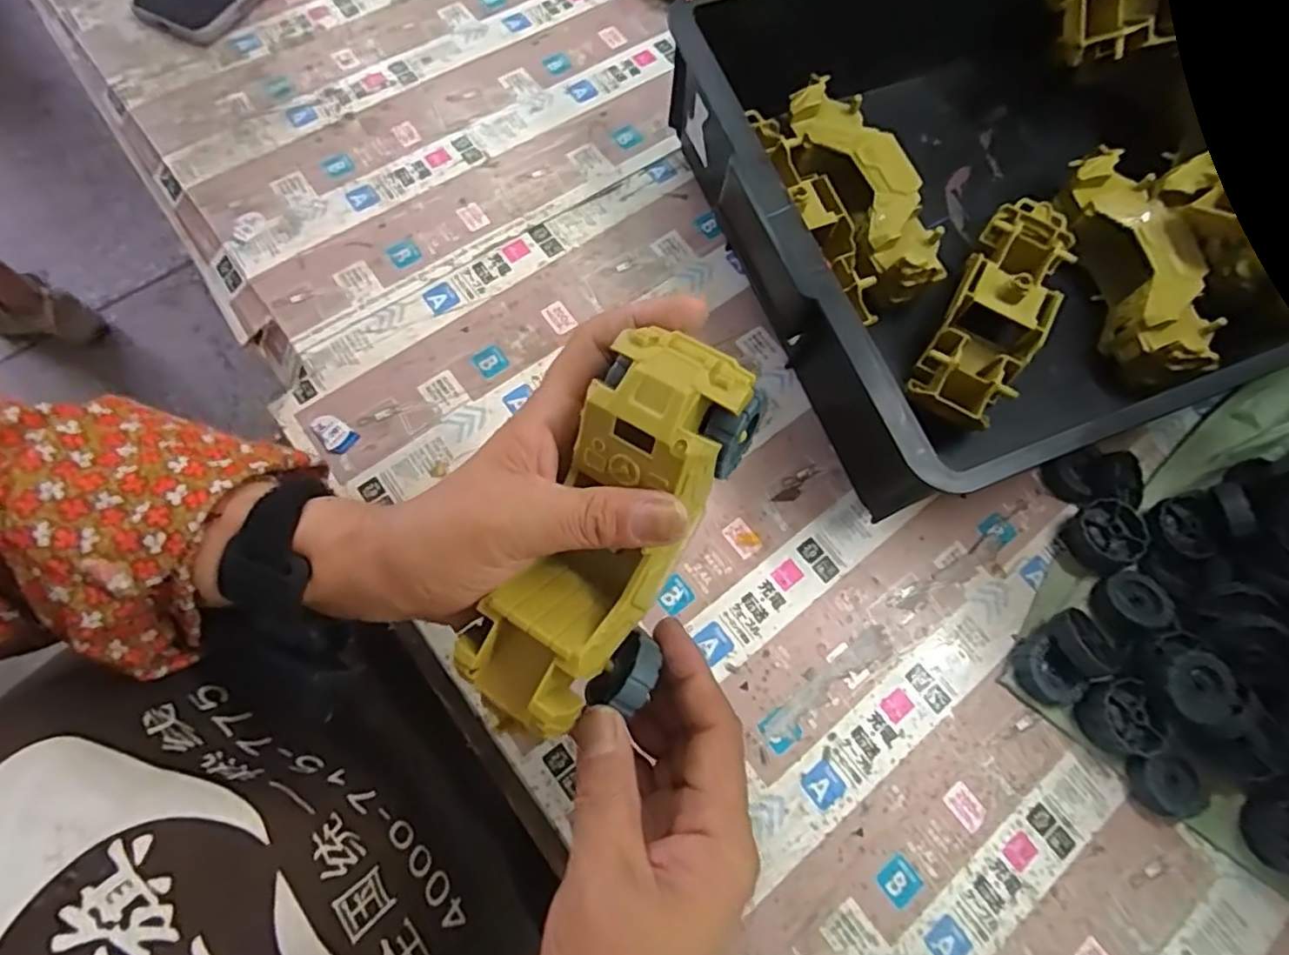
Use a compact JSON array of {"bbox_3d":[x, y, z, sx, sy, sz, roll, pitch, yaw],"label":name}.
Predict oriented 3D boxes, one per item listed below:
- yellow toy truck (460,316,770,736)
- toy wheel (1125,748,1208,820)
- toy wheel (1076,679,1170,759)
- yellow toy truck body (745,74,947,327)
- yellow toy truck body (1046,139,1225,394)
[{"bbox_3d":[-0.014,0.027,0.252,0.061,0.050,0.168,28,98,7],"label":"yellow toy truck"},{"bbox_3d":[0.291,0.171,0.356,0.037,0.018,0.033,9,71,0],"label":"toy wheel"},{"bbox_3d":[0.268,0.137,0.362,0.038,0.019,0.042,-27,75,-12],"label":"toy wheel"},{"bbox_3d":[0.131,-0.185,0.437,0.079,0.056,0.160,-20,72,-10],"label":"yellow toy truck body"},{"bbox_3d":[0.332,-0.143,0.438,0.059,0.049,0.176,-11,71,-7],"label":"yellow toy truck body"}]

